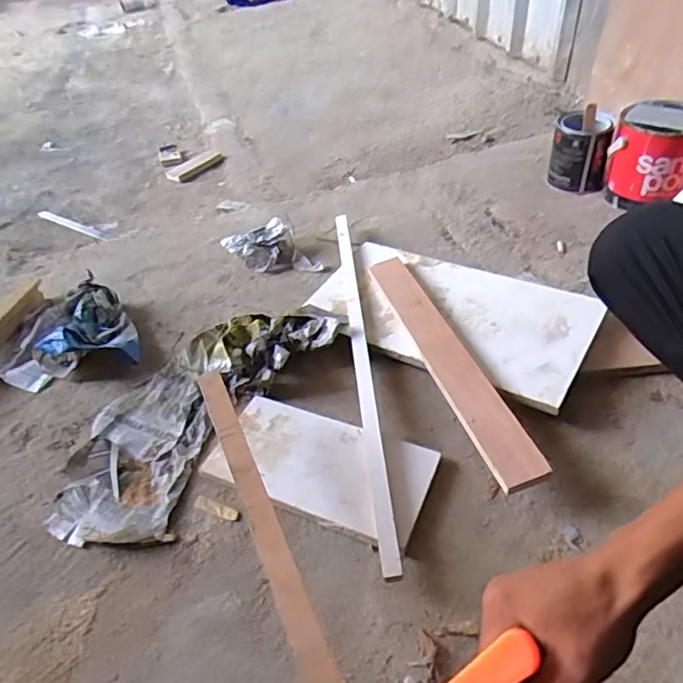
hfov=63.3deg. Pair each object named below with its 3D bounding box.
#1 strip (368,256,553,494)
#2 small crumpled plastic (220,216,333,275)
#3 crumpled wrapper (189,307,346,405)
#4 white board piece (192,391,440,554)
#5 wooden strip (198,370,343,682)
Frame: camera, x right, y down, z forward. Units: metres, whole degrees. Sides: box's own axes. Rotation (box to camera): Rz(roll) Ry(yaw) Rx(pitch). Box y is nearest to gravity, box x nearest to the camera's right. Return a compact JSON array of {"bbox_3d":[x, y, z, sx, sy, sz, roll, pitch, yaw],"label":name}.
[{"bbox_3d":[0.140,0.010,0.765,0.062,0.022,0.456,-15,45,-9],"label":"strip"},{"bbox_3d":[-0.124,-0.160,1.018,0.128,0.056,0.157,-29,48,-21],"label":"small crumpled plastic"},{"bbox_3d":[-0.107,0.001,0.832,0.236,0.056,0.143,-24,46,-17],"label":"crumpled wrapper"},{"bbox_3d":[-0.028,0.147,0.691,0.271,0.012,0.137,15,47,22],"label":"white board piece"},{"bbox_3d":[-0.037,0.228,0.467,0.028,0.023,0.578,-21,48,-14],"label":"wooden strip"}]

